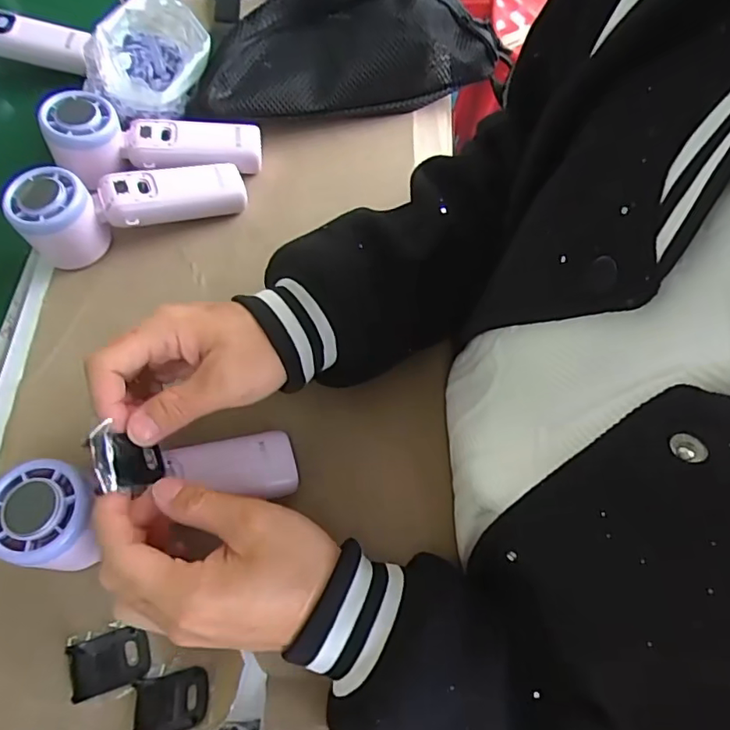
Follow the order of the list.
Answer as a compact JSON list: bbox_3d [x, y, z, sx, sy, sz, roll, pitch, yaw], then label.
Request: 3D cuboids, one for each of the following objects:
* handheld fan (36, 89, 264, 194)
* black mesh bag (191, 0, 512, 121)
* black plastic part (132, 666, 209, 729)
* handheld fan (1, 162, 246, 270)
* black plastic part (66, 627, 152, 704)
[{"bbox_3d":[-0.168,-0.177,0.448,0.161,0.054,0.066,-1,63,-4],"label":"handheld fan"},{"bbox_3d":[-0.006,-0.285,0.497,0.283,0.095,0.105,-10,64,-8],"label":"black mesh bag"},{"bbox_3d":[-0.106,0.182,0.301,0.041,0.004,0.030,-13,43,3],"label":"black plastic part"},{"bbox_3d":[-0.177,-0.129,0.424,0.165,0.050,0.055,-22,66,-13],"label":"handheld fan"},{"bbox_3d":[-0.143,0.166,0.311,0.038,0.010,0.029,-19,66,-12],"label":"black plastic part"}]

